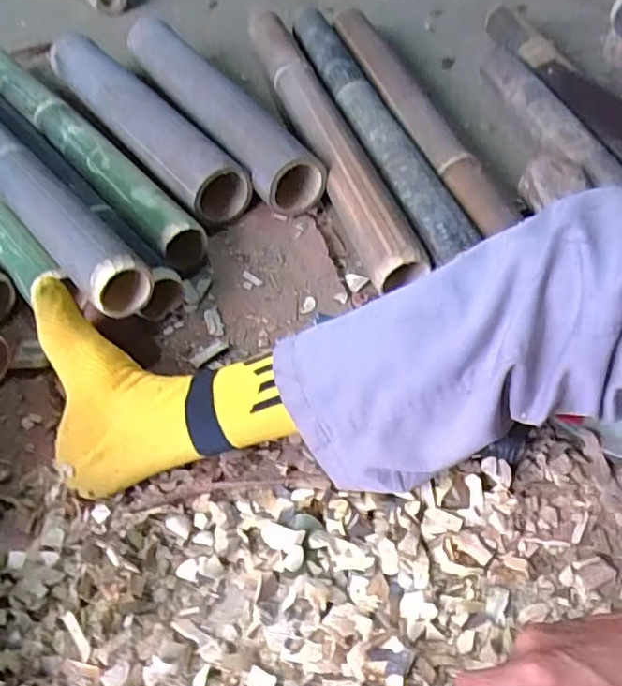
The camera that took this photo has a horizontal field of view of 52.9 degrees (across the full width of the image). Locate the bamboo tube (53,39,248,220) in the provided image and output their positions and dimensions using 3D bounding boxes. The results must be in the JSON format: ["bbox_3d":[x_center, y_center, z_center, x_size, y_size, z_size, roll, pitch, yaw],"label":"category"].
[{"bbox_3d":[-0.252,-0.325,0.874,0.074,0.065,0.501,-30,56,-22],"label":"bamboo tube"}]

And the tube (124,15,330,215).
[{"bbox_3d":[-0.144,-0.340,0.886,0.075,0.073,0.500,-26,54,-19],"label":"tube"}]

